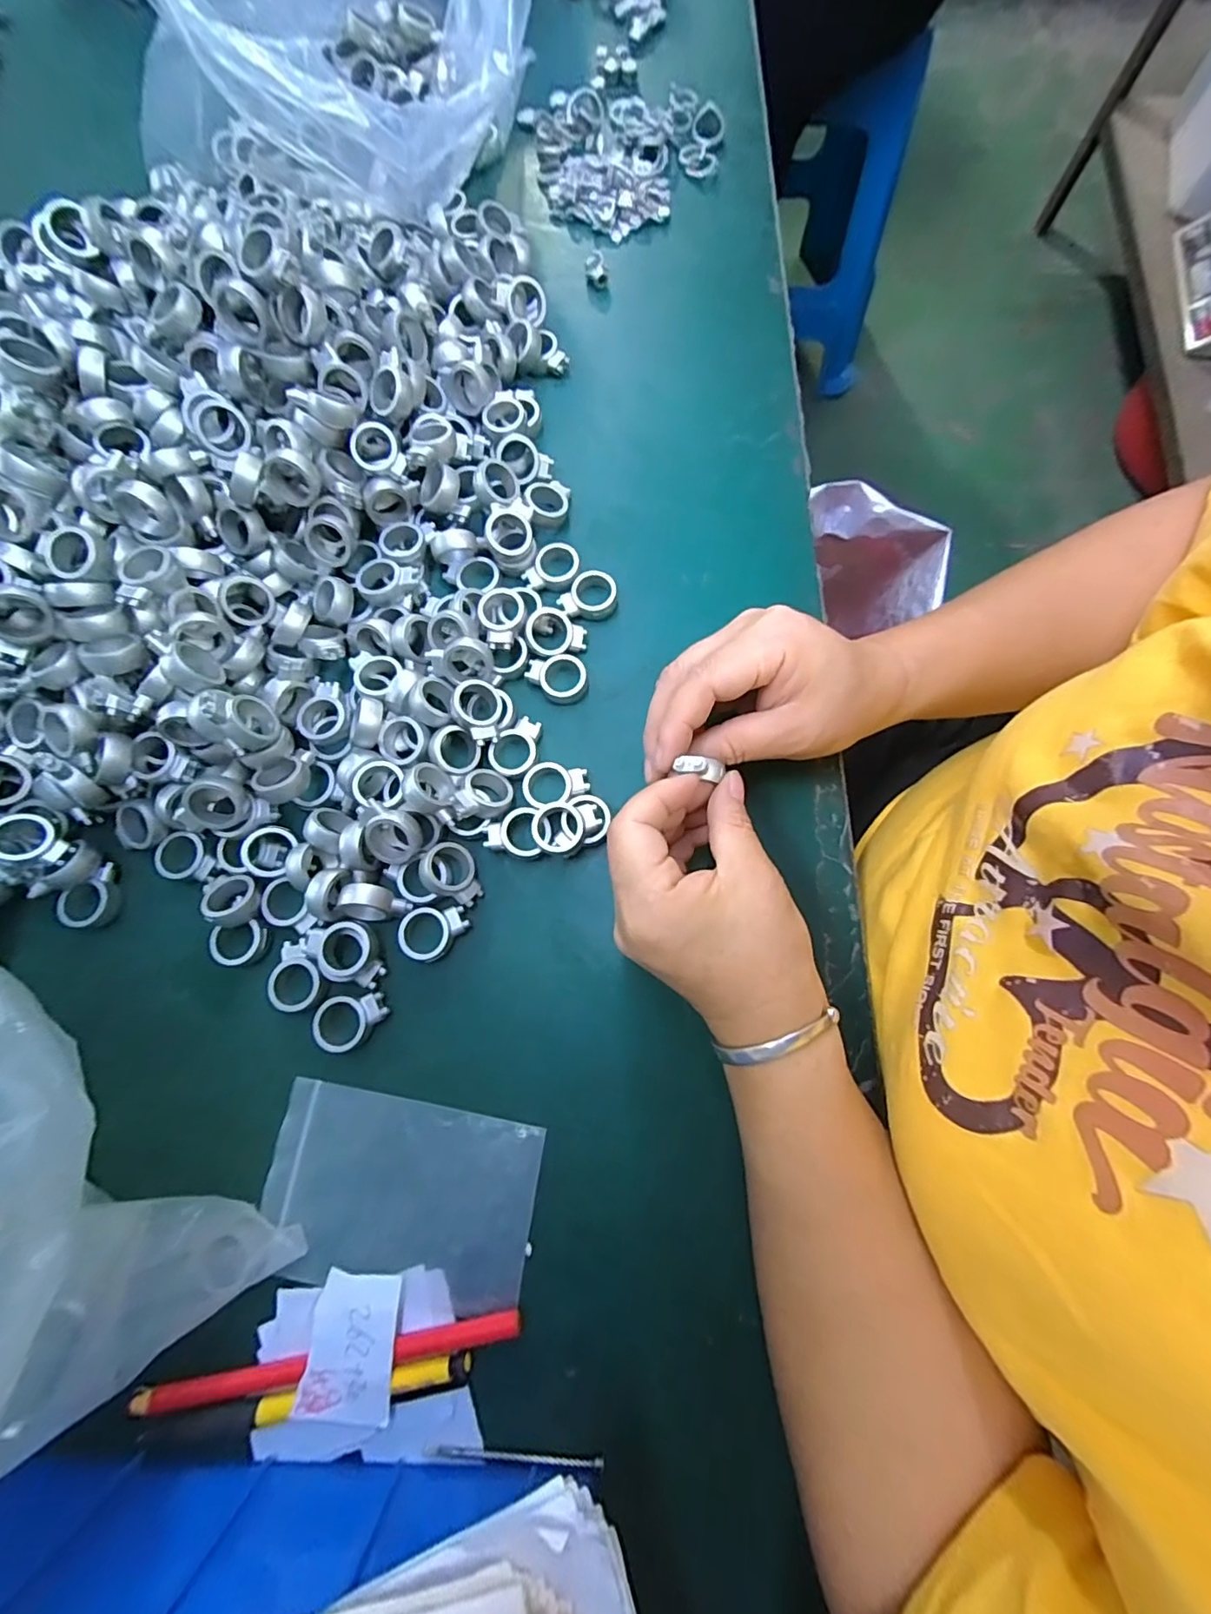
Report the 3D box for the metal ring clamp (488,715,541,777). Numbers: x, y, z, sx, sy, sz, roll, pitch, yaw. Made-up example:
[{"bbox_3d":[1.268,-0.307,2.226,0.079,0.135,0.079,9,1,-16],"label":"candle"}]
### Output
[{"bbox_3d":[-0.047,-0.033,0.294,0.023,0.008,0.034,29,79,7],"label":"metal ring clamp"}]

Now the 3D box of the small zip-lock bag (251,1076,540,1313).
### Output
[{"bbox_3d":[-0.094,0.176,0.251,0.122,0.006,0.075,9,77,3],"label":"small zip-lock bag"}]

